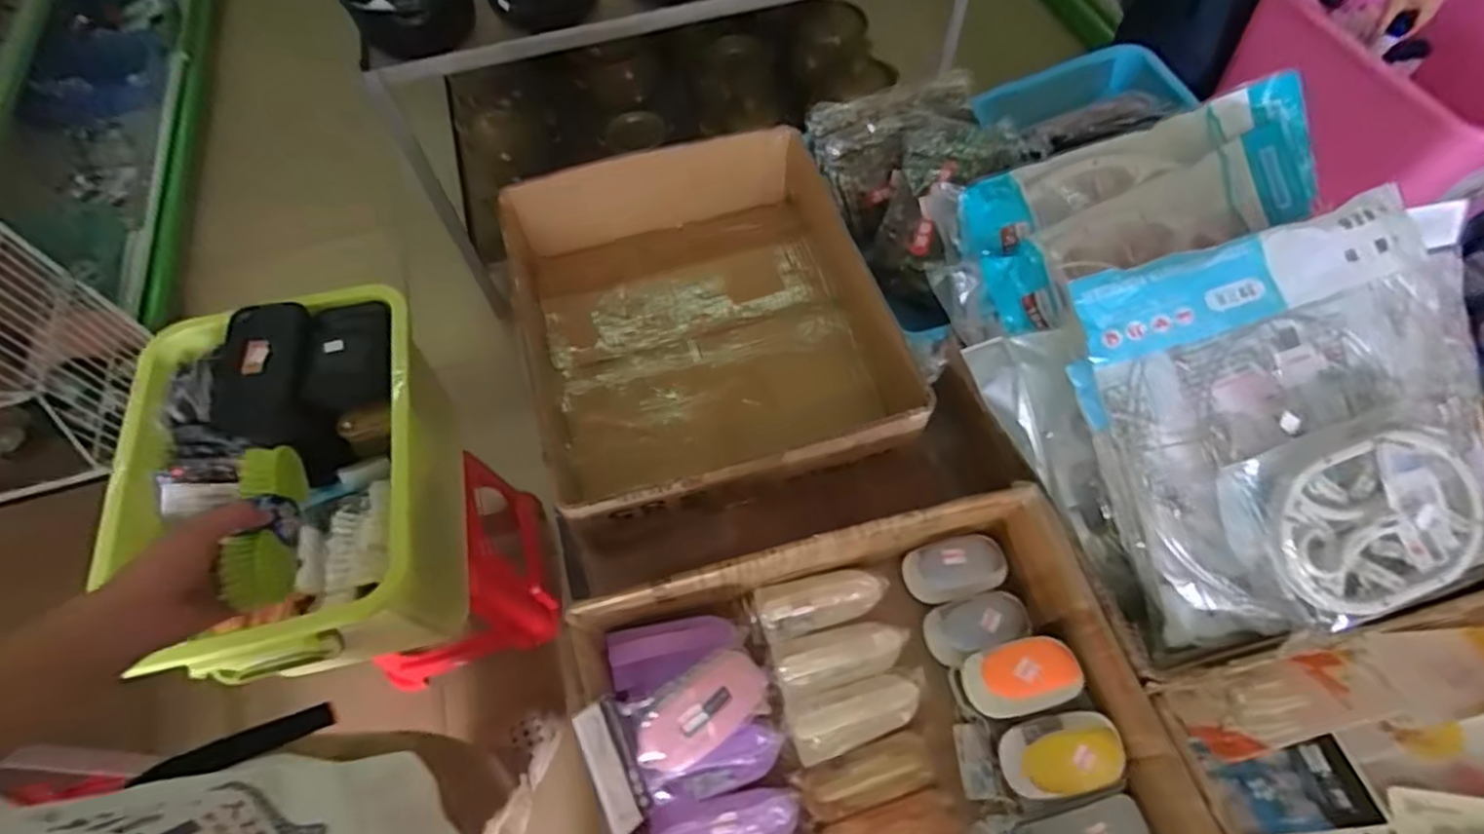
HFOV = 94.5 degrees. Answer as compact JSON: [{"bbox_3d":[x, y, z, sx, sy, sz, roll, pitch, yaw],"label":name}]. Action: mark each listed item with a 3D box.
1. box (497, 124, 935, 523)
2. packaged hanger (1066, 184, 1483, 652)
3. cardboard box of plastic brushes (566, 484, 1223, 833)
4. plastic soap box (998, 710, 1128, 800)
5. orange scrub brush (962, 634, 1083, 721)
[{"bbox_3d":[-0.047,-0.120,0.900,0.445,0.157,0.488,-14,62,-6],"label":"box"},{"bbox_3d":[0.548,-0.004,0.649,0.407,0.069,0.354,-17,88,-3],"label":"packaged hanger"},{"bbox_3d":[0.150,0.391,0.597,0.490,0.140,0.570,-15,62,-6],"label":"cardboard box of plastic brushes"},{"bbox_3d":[0.299,0.308,0.626,0.108,0.051,0.063,-13,62,-5],"label":"plastic soap box"},{"bbox_3d":[0.272,0.252,0.666,0.107,0.040,0.063,-12,62,-5],"label":"orange scrub brush"}]

